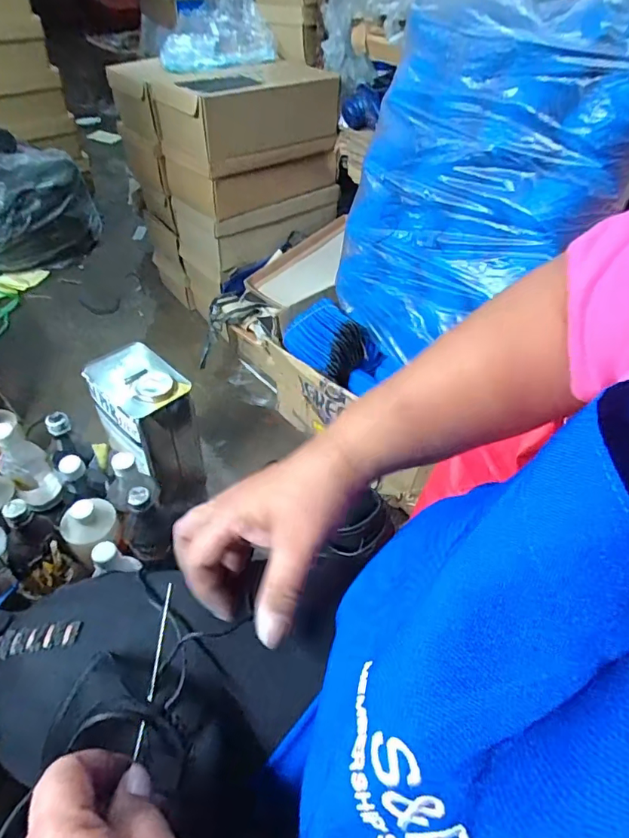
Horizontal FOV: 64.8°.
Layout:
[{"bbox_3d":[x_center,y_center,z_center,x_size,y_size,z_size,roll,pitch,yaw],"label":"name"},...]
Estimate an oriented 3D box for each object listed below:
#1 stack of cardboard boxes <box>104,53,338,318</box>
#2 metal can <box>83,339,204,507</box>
[{"bbox_3d":[-0.182,-0.522,1.120,0.336,0.450,0.349,-28,55,-26],"label":"stack of cardboard boxes"},{"bbox_3d":[-0.272,0.024,0.843,0.167,0.248,0.109,37,55,26],"label":"metal can"}]

